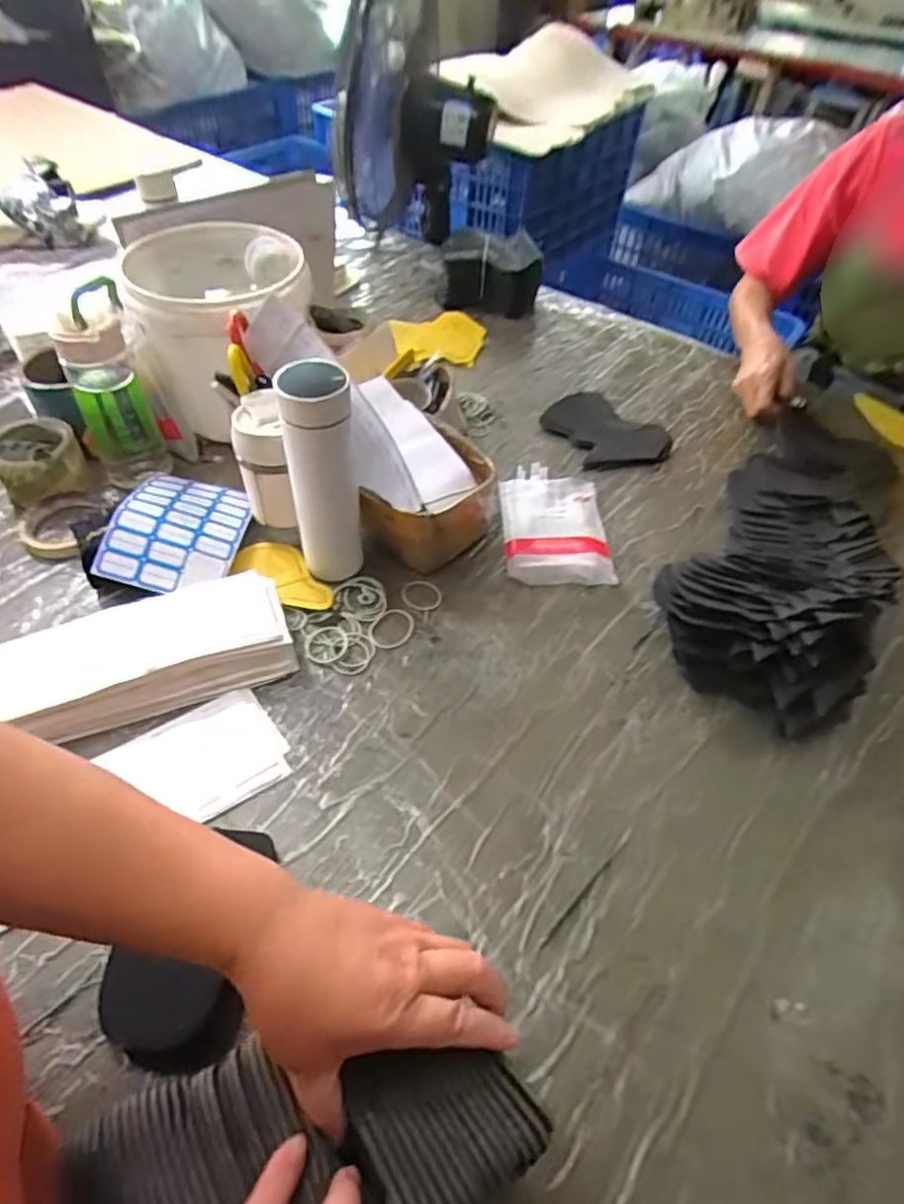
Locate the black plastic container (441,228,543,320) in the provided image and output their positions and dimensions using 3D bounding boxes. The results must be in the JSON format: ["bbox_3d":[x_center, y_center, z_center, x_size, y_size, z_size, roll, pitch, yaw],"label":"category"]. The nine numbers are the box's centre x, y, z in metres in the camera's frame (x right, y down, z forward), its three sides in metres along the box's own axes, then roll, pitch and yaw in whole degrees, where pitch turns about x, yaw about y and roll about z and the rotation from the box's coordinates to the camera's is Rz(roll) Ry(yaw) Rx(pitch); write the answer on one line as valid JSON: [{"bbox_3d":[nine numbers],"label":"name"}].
[{"bbox_3d":[0.064,-0.560,1.076,0.170,0.103,0.107,8,51,3],"label":"black plastic container"}]

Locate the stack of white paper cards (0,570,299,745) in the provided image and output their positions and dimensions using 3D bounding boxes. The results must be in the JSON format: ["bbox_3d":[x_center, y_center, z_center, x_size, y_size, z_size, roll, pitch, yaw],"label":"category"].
[{"bbox_3d":[-0.289,0.056,0.595,0.266,0.055,0.117,-19,55,-18],"label":"stack of white paper cards"}]

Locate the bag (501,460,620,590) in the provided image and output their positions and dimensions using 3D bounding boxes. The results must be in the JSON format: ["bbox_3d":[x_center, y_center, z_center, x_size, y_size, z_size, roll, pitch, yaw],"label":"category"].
[{"bbox_3d":[0.120,-0.097,0.759,0.116,0.019,0.192,-1,51,-1],"label":"bag"}]

